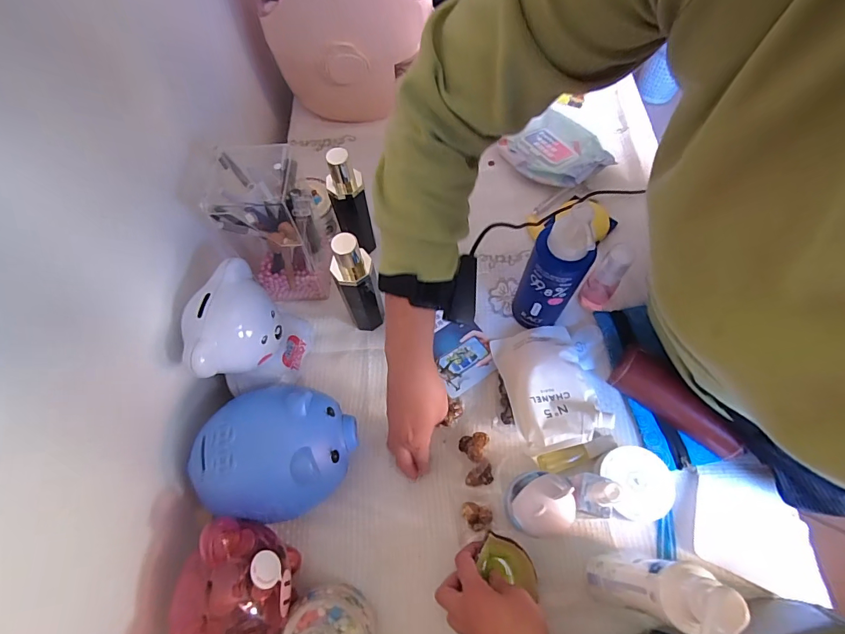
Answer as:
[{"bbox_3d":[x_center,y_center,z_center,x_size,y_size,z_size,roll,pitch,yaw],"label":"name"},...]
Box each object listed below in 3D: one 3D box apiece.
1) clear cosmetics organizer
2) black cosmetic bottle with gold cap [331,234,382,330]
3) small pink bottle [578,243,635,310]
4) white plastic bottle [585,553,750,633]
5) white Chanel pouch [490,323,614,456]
[{"bbox_3d":[-0.185,-0.108,0.547,0.101,0.187,0.096,-8,64,-2],"label":"clear cosmetics organizer"},{"bbox_3d":[-0.081,-0.040,0.530,0.047,0.181,0.054,-15,64,-6],"label":"black cosmetic bottle with gold cap"},{"bbox_3d":[0.234,-0.049,0.548,0.036,0.109,0.034,-1,64,2],"label":"small pink bottle"},{"bbox_3d":[0.193,0.231,0.365,0.051,0.205,0.052,11,65,7],"label":"white plastic bottle"},{"bbox_3d":[0.154,0.082,0.522,0.104,0.042,0.155,-10,64,-3],"label":"white Chanel pouch"}]

